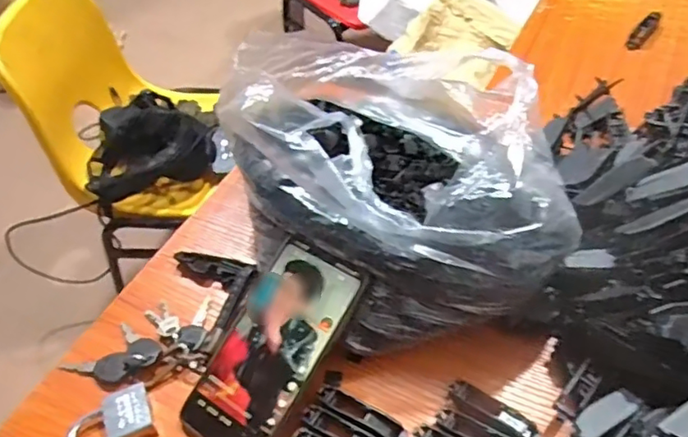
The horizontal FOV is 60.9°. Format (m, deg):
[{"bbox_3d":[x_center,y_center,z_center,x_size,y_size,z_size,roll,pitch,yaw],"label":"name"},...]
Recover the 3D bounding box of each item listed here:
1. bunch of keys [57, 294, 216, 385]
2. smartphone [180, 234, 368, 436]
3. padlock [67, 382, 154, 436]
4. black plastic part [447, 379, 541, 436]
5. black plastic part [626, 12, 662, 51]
[{"bbox_3d":[-0.165,0.103,0.477,0.112,0.016,0.068,-14,49,-7],"label":"bunch of keys"},{"bbox_3d":[-0.054,0.098,0.439,0.079,0.009,0.167,25,77,25],"label":"smartphone"},{"bbox_3d":[-0.174,0.152,0.435,0.059,0.019,0.034,-21,50,-13],"label":"padlock"},{"bbox_3d":[0.108,0.144,0.421,0.072,0.018,0.022,27,56,26],"label":"black plastic part"},{"bbox_3d":[0.377,-0.236,0.734,0.019,0.015,0.076,28,56,26],"label":"black plastic part"}]

